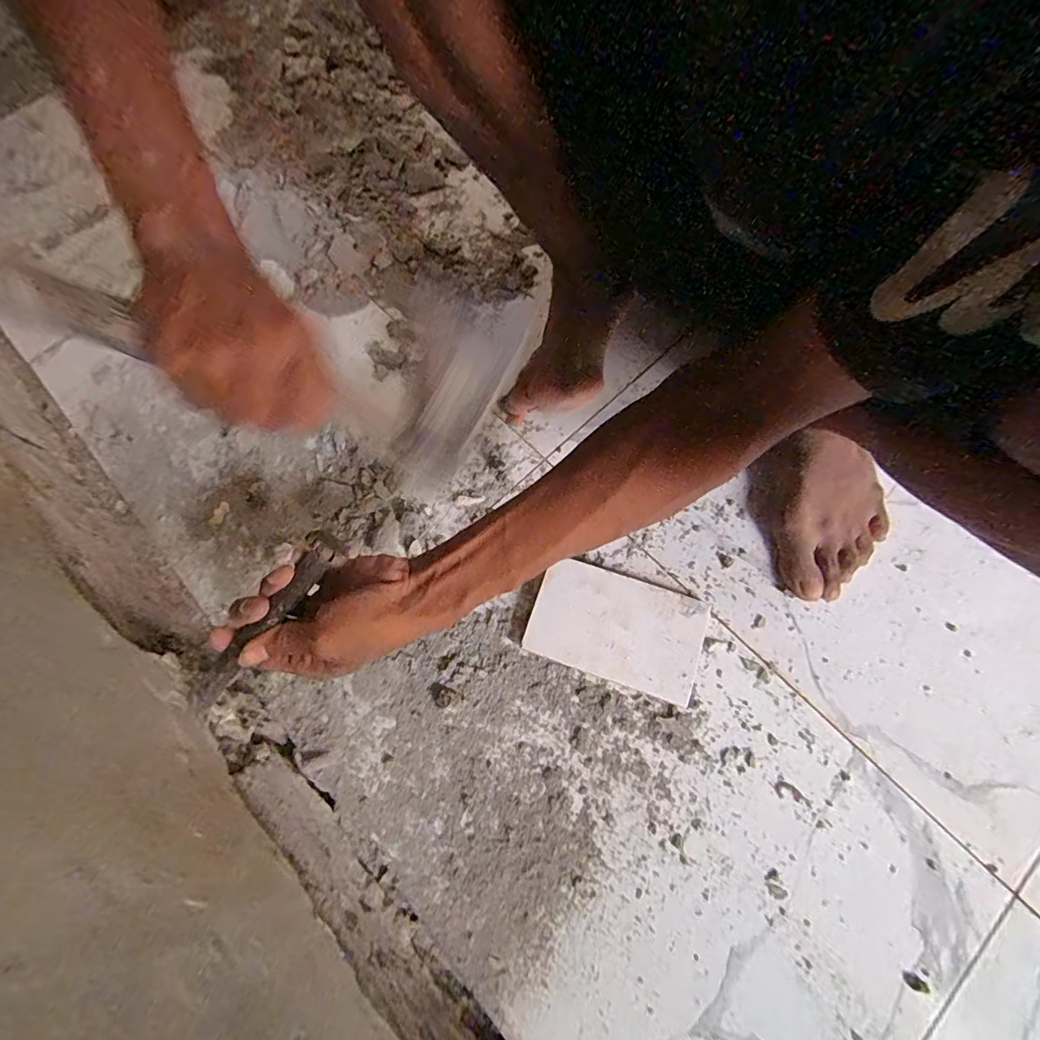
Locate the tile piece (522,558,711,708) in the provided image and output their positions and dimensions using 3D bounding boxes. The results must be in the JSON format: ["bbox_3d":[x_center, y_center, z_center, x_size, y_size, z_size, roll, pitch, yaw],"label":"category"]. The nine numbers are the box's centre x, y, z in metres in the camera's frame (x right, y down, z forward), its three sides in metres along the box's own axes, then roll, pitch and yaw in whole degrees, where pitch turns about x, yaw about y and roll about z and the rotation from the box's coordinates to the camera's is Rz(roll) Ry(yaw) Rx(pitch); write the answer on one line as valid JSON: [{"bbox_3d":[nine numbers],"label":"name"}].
[{"bbox_3d":[0.084,0.092,0.426,0.142,0.013,0.089,18,73,8],"label":"tile piece"}]

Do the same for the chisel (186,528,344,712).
[{"bbox_3d":[-0.171,0.068,0.321,0.021,0.013,0.154,43,98,14],"label":"chisel"}]

